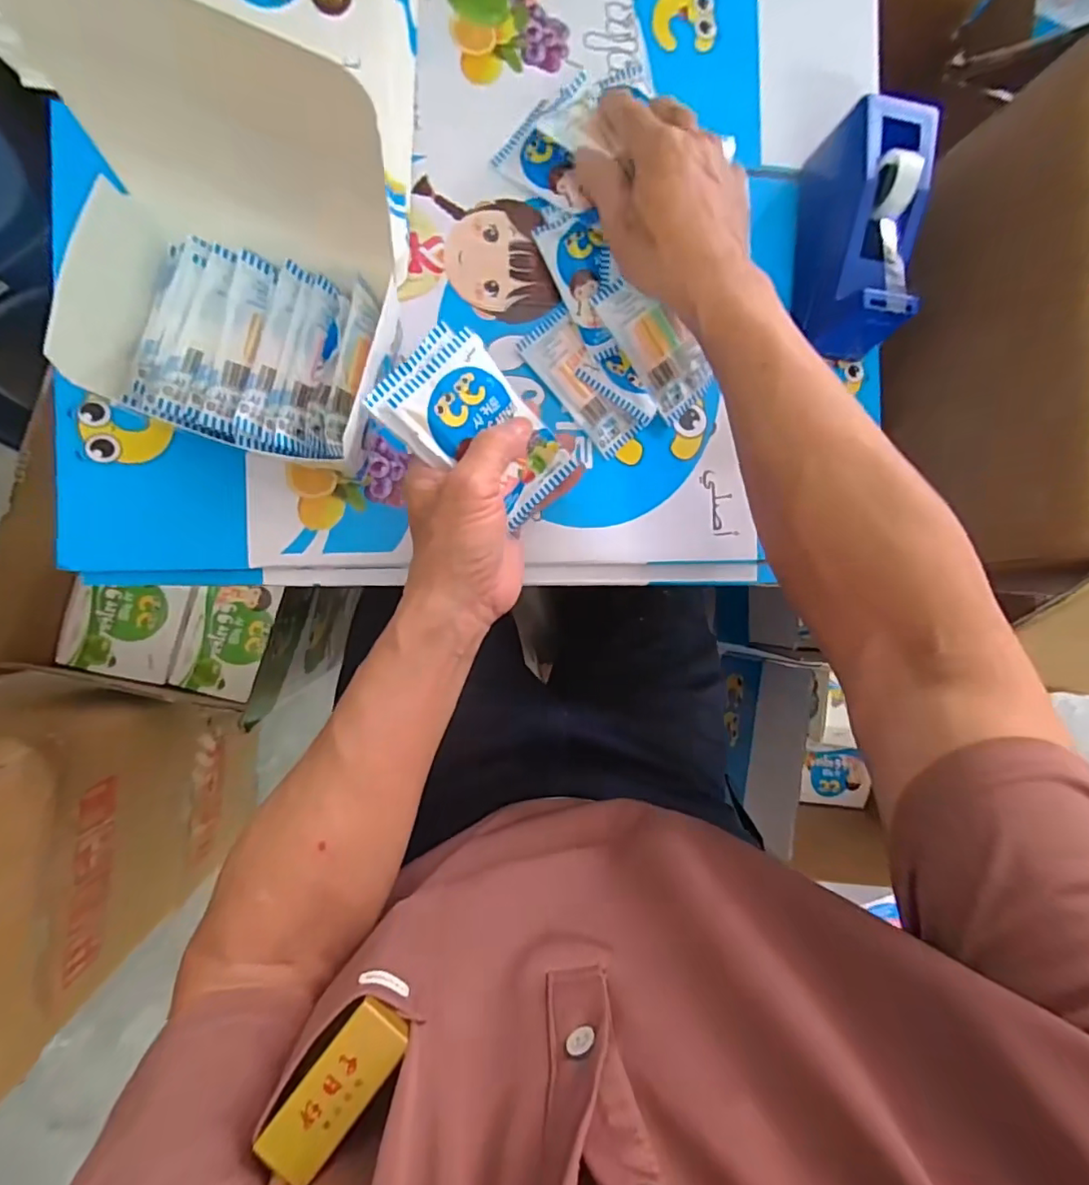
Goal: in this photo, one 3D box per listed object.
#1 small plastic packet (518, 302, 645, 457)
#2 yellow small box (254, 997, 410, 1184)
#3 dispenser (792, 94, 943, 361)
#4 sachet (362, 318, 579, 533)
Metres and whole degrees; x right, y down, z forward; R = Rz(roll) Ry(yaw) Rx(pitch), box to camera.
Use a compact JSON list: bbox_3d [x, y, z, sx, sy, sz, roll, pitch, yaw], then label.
[{"bbox_3d":[0.028,-0.150,0.399,0.041,0.010,0.103,-40,96,-8],"label":"small plastic packet"},{"bbox_3d":[-0.073,0.173,0.193,0.022,0.011,0.055,40,84,-7],"label":"yellow small box"},{"bbox_3d":[0.227,-0.256,0.398,0.061,0.068,0.150,4,89,-10],"label":"dispenser"},{"bbox_3d":[-0.039,-0.094,0.327,0.110,0.016,0.070,46,74,-24],"label":"sachet"}]

